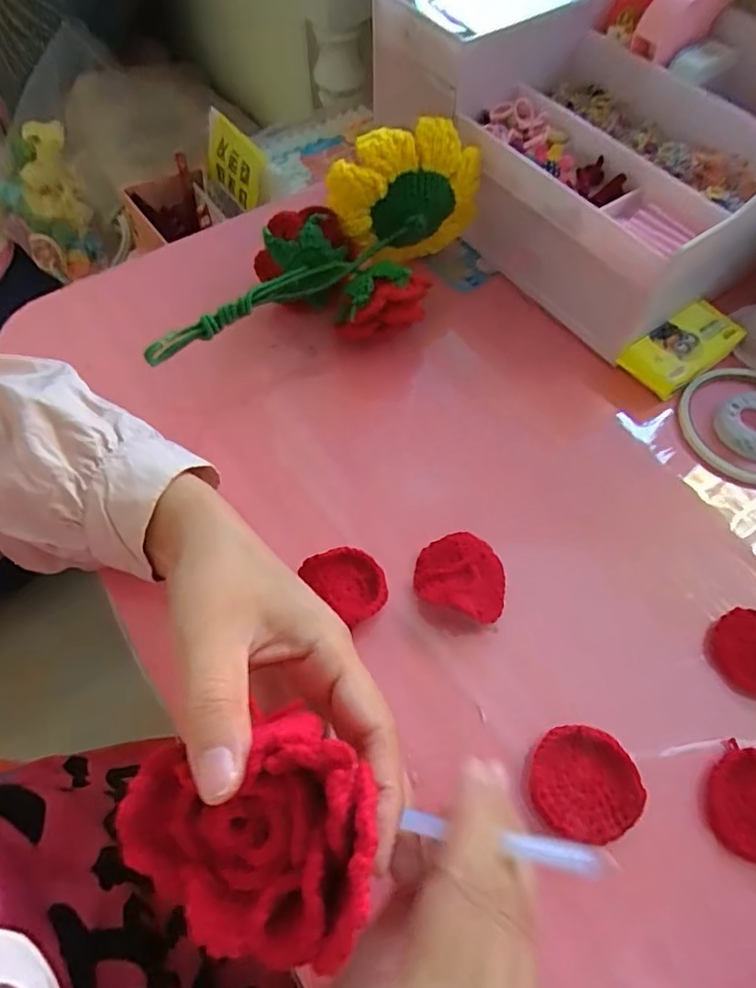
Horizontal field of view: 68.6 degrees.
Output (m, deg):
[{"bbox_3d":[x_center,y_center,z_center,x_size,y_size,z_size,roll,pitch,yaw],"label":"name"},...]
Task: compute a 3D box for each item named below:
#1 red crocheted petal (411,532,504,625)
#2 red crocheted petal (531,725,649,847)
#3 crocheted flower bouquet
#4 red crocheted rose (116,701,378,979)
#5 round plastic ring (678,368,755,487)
[{"bbox_3d":[0.047,0.043,0.306,0.049,0.016,0.044,18,63,9],"label":"red crocheted petal"},{"bbox_3d":[0.097,0.136,0.260,0.050,0.006,0.047,0,62,-1],"label":"red crocheted petal"},{"bbox_3d":[-0.035,-0.154,0.360,0.241,0.090,0.100,-15,63,-9],"label":"crocheted flower bouquet"},{"bbox_3d":[-0.042,0.103,0.170,0.079,0.033,0.065,4,62,1],"label":"red crocheted rose"},{"bbox_3d":[0.239,-0.045,0.358,0.077,0.019,0.086,-40,69,-20],"label":"round plastic ring"}]

